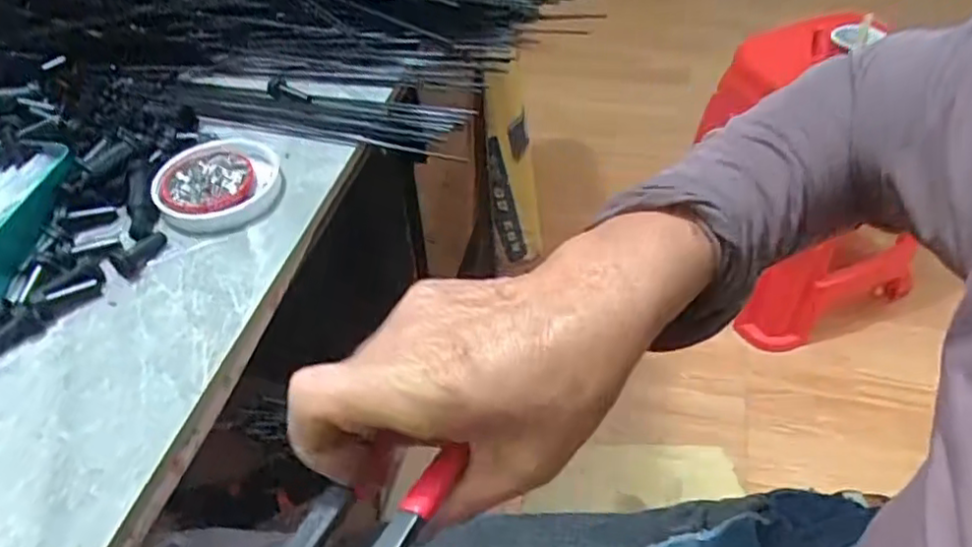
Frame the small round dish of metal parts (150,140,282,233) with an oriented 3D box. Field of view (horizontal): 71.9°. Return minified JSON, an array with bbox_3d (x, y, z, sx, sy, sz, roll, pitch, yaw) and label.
[{"bbox_3d":[-0.198,-0.069,0.495,0.087,0.013,0.091,-2,47,2],"label":"small round dish of metal parts"}]

